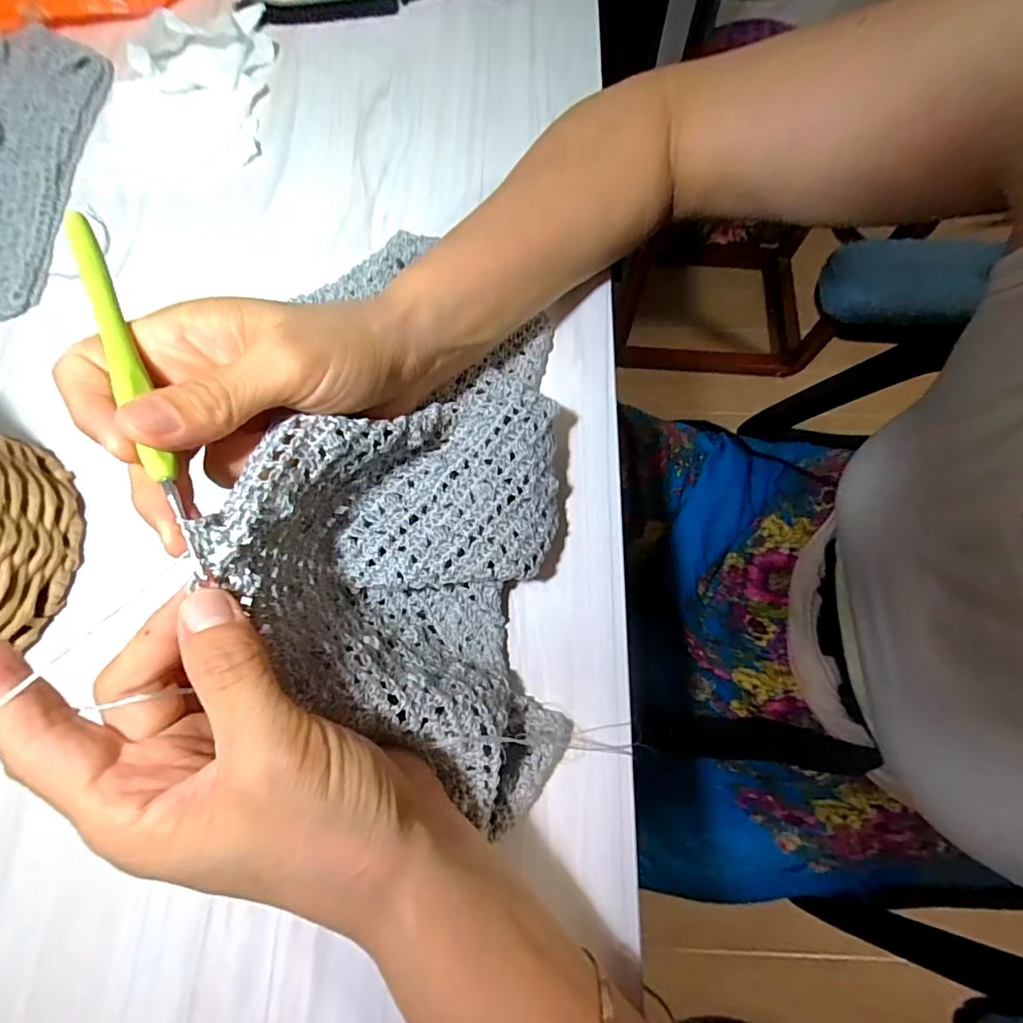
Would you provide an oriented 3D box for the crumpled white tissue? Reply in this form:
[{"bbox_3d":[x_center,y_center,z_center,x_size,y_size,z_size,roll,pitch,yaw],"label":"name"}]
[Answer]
[{"bbox_3d":[-0.215,-0.308,0.346,0.080,0.029,0.139,-3,73,-1],"label":"crumpled white tissue"}]

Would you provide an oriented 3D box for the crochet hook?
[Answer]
[{"bbox_3d":[-0.119,-0.040,0.158,0.009,0.006,0.129,-24,82,-7],"label":"crochet hook"}]

